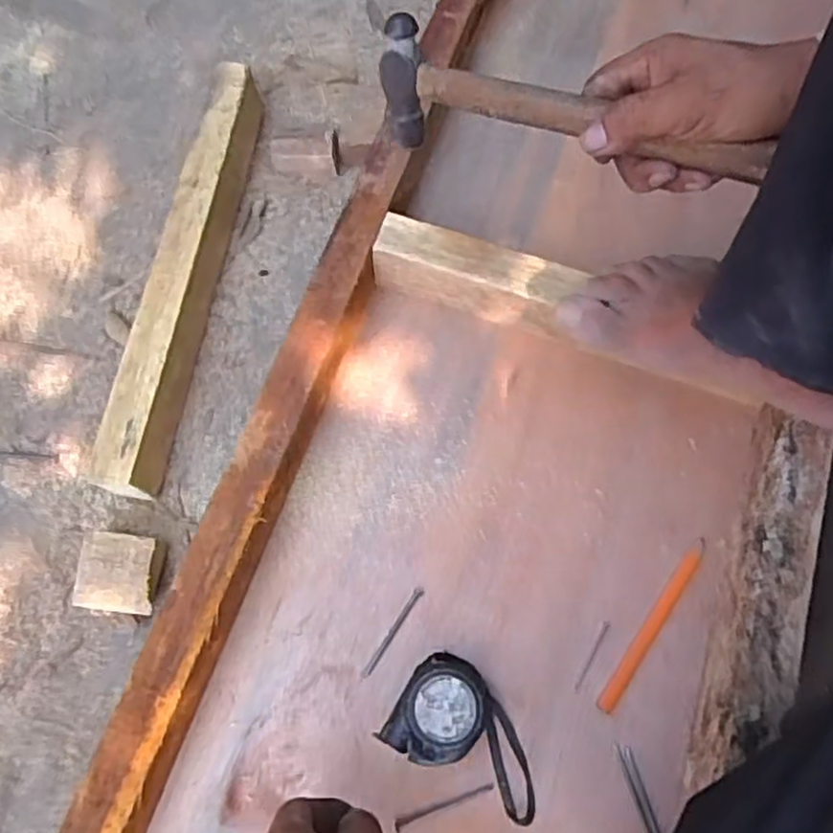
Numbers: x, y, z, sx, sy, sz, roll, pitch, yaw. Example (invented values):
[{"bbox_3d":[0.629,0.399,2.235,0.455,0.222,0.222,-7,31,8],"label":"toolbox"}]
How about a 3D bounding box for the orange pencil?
[{"bbox_3d":[0.176,0.153,0.518,0.011,0.009,0.144,35,73,12],"label":"orange pencil"}]

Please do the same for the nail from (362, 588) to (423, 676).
[{"bbox_3d":[-0.018,0.158,0.515,0.007,0.004,0.073,33,73,11],"label":"nail"}]

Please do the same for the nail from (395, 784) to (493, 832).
[{"bbox_3d":[0.019,0.263,0.476,0.070,0.005,0.007,-19,71,-7],"label":"nail"}]

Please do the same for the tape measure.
[{"bbox_3d":[0.040,0.212,0.473,0.110,0.045,0.071,30,72,10],"label":"tape measure"}]

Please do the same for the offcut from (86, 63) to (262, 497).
[{"bbox_3d":[-0.205,-0.136,0.639,0.044,0.070,0.419,9,70,3],"label":"offcut"}]

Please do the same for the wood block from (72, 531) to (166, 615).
[{"bbox_3d":[-0.236,0.126,0.563,0.059,0.036,0.063,5,70,1],"label":"wood block"}]

